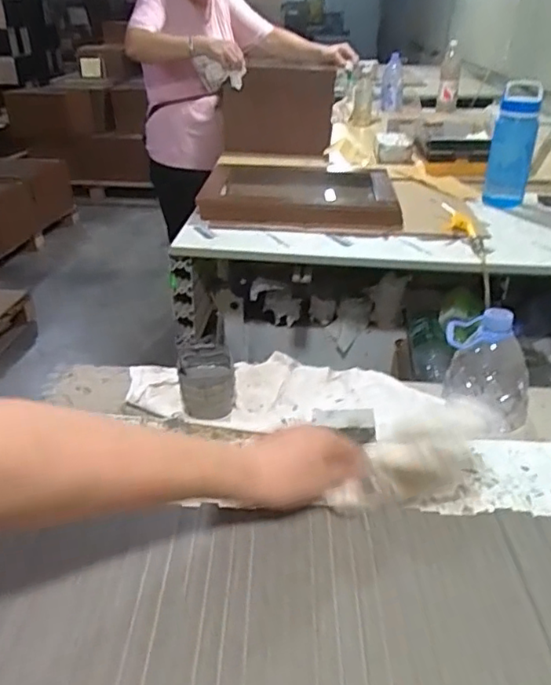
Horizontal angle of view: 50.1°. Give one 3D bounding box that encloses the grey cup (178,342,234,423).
[{"bbox_3d":[-0.081,0.049,0.684,0.064,0.066,0.073,-1,31,-6],"label":"grey cup"}]

